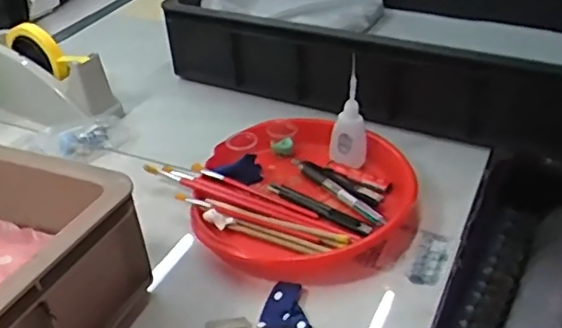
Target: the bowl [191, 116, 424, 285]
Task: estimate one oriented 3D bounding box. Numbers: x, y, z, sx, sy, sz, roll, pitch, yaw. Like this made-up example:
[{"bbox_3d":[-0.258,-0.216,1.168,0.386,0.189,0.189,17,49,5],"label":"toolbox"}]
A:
[{"bbox_3d":[0.024,0.030,0.658,0.230,0.057,0.239,-2,35,1],"label":"bowl"}]

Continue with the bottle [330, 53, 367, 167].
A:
[{"bbox_3d":[0.084,-0.055,0.693,0.045,0.117,0.030,21,42,30],"label":"bottle"}]

